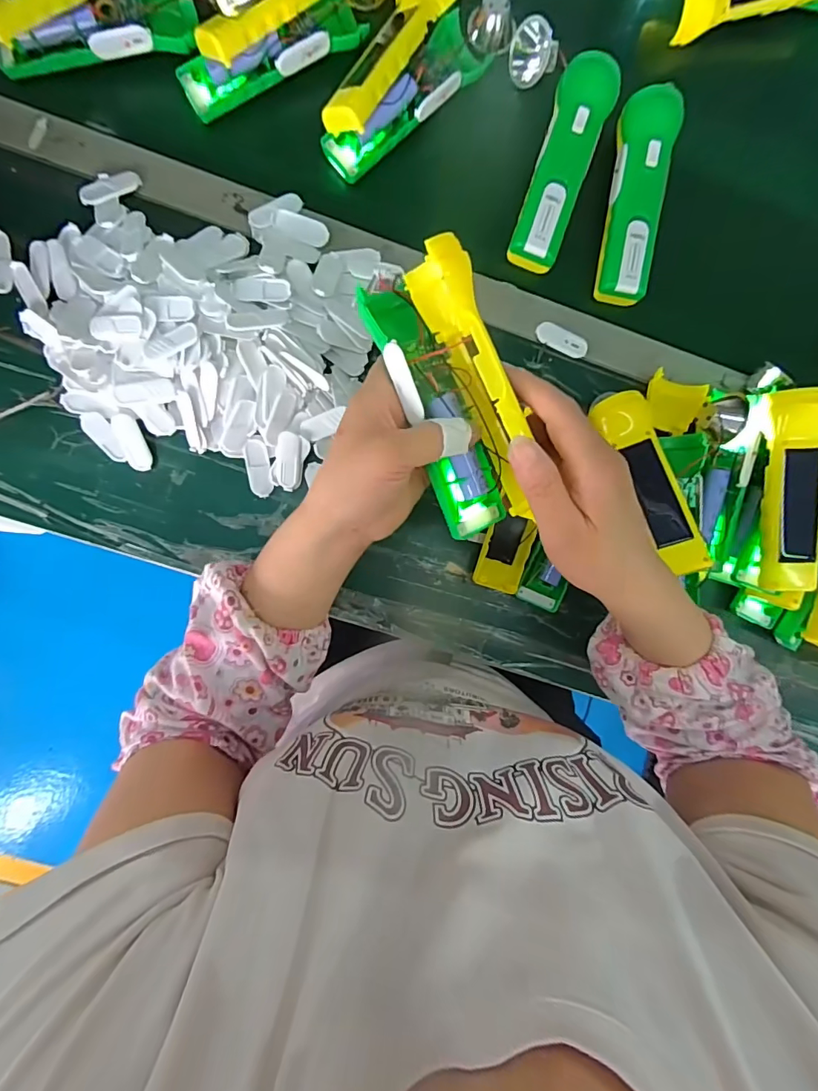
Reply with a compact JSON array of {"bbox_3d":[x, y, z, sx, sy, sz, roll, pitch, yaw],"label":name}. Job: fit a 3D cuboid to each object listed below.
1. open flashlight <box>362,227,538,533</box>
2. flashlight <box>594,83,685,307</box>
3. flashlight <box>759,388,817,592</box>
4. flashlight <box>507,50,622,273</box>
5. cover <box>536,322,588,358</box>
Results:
[{"bbox_3d":[0.026,-0.086,0.290,0.056,0.069,0.163,-23,106,-4],"label":"open flashlight"},{"bbox_3d":[0.205,-0.304,0.421,0.052,0.038,0.169,6,90,-4],"label":"flashlight"},{"bbox_3d":[0.316,-0.044,0.393,0.042,0.050,0.157,-3,90,-4],"label":"flashlight"},{"bbox_3d":[0.132,-0.329,0.418,0.046,0.044,0.167,20,89,-4],"label":"flashlight"},{"bbox_3d":[0.140,-0.188,0.434,0.049,0.004,0.022,21,89,-4],"label":"cover"}]

